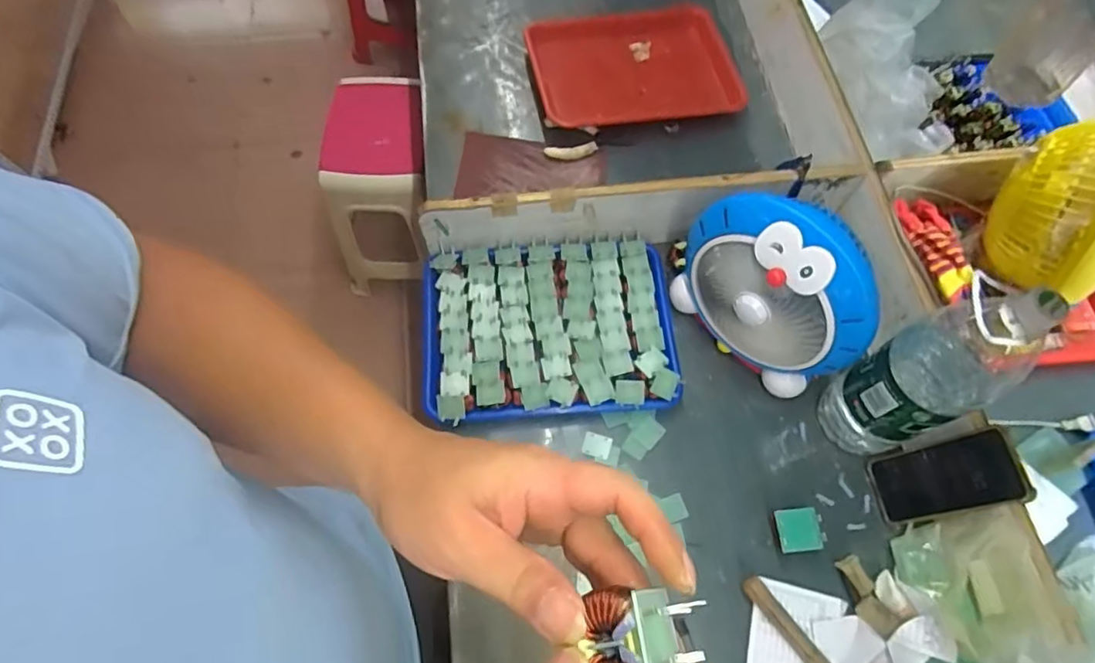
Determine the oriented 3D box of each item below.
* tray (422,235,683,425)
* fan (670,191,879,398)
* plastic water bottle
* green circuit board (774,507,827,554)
[{"bbox_3d":[-0.002,-0.002,0.804,0.328,0.057,0.250,-5,65,-3],"label":"tray"},{"bbox_3d":[0.276,-0.052,0.722,0.116,0.235,0.233,-40,72,-17],"label":"fan"},{"bbox_3d":[0.409,0.050,0.641,0.109,0.325,0.100,-25,68,-12],"label":"plastic water bottle"},{"bbox_3d":[0.291,0.228,0.684,0.052,0.009,0.047,-5,65,-3],"label":"green circuit board"}]

